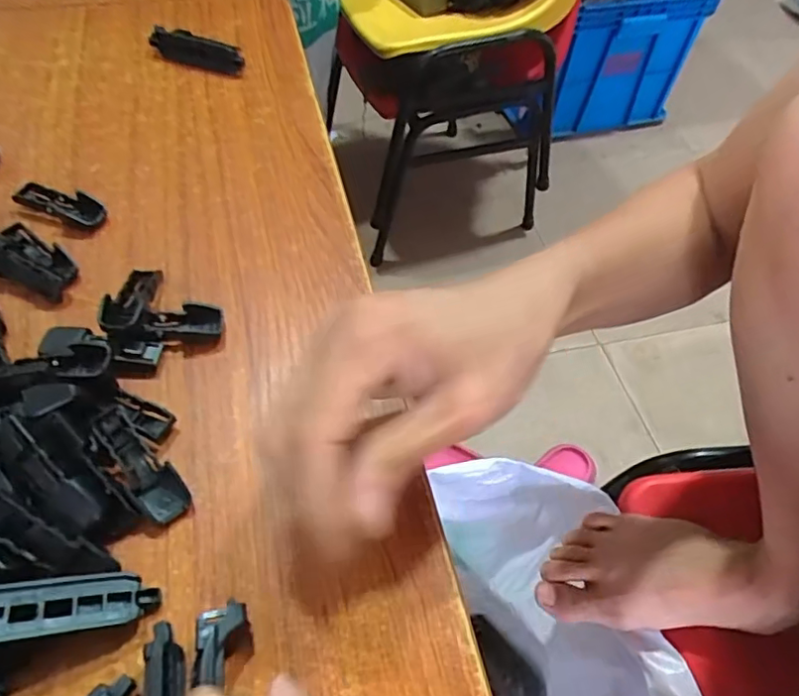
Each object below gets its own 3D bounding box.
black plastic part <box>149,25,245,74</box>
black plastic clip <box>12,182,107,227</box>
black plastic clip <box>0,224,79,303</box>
[{"bbox_3d":[-0.144,-0.214,0.406,0.071,0.019,0.014,20,55,11],"label":"black plastic part"},{"bbox_3d":[-0.186,-0.079,0.313,0.050,0.011,0.017,21,55,11],"label":"black plastic clip"},{"bbox_3d":[-0.187,-0.044,0.284,0.054,0.018,0.029,27,57,15],"label":"black plastic clip"}]

